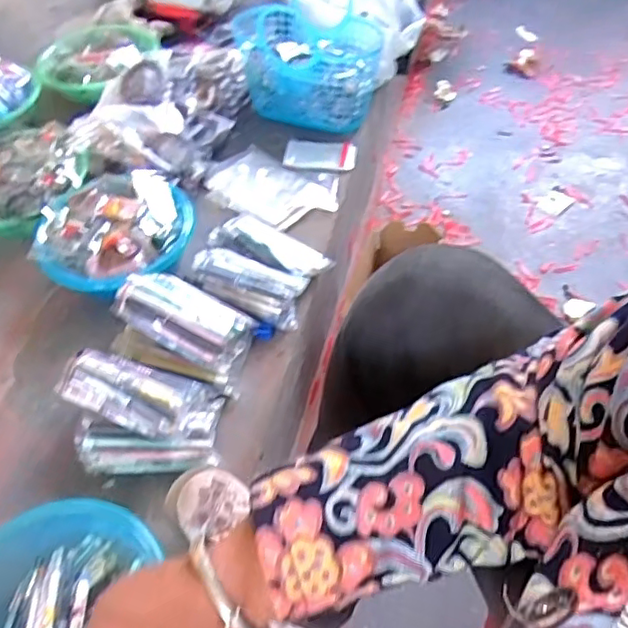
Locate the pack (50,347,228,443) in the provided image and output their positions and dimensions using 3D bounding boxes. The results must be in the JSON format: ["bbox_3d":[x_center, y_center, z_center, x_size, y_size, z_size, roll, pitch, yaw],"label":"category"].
[{"bbox_3d":[-0.204,0.094,0.717,0.188,0.042,0.086,20,54,-6],"label":"pack"}]

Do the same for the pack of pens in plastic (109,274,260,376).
[{"bbox_3d":[-0.165,0.004,0.779,0.177,0.039,0.089,27,57,-2],"label":"pack of pens in plastic"}]

